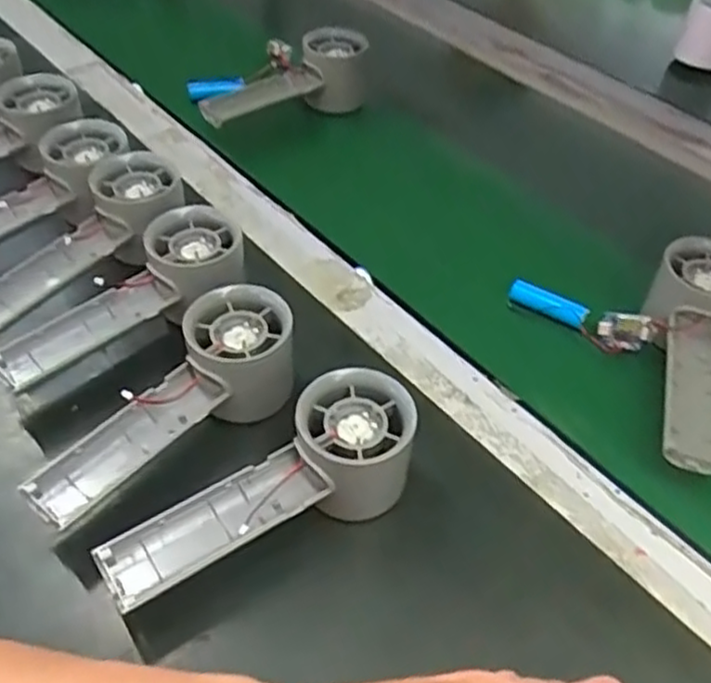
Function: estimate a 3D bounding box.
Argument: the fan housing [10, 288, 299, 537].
[{"bbox_3d":[-0.100,0.035,0.384,0.153,0.059,0.059,-29,55,-27],"label":"fan housing"}]

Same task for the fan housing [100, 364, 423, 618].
[{"bbox_3d":[-0.045,0.072,0.354,0.156,0.057,0.062,-18,50,-16],"label":"fan housing"}]

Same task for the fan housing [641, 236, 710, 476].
[{"bbox_3d":[0.199,0.008,0.434,0.055,0.053,0.155,19,49,14],"label":"fan housing"}]

